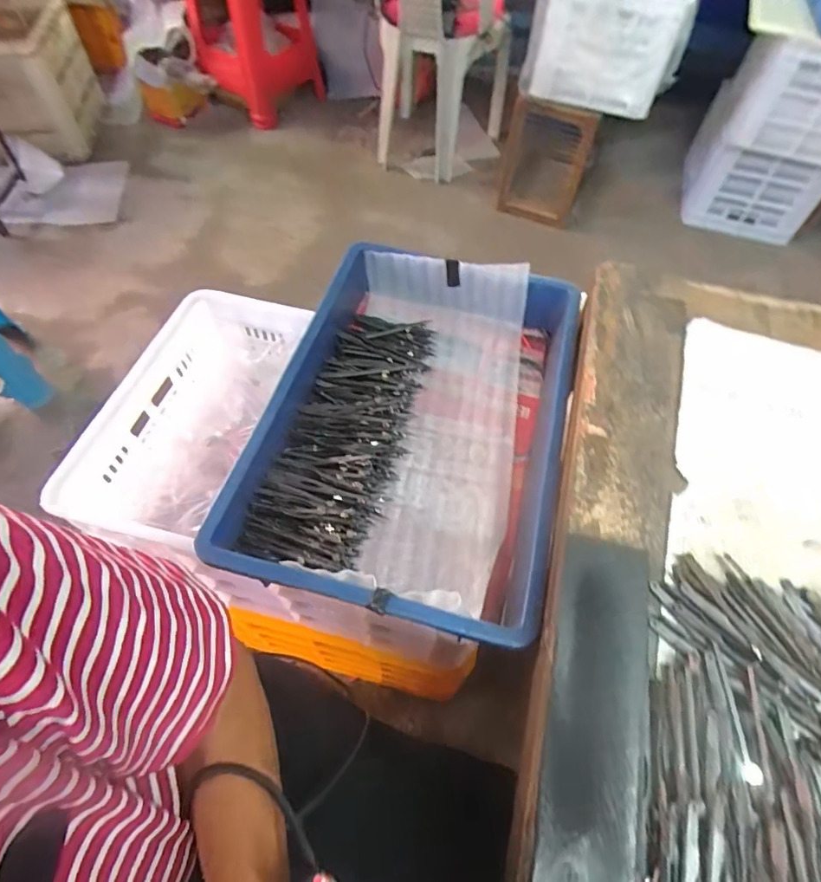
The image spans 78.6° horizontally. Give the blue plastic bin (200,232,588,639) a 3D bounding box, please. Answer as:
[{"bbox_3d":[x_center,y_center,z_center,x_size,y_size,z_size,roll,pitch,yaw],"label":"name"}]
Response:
[{"bbox_3d":[0.008,-0.026,0.535,0.273,0.079,0.416,14,58,7],"label":"blue plastic bin"}]

